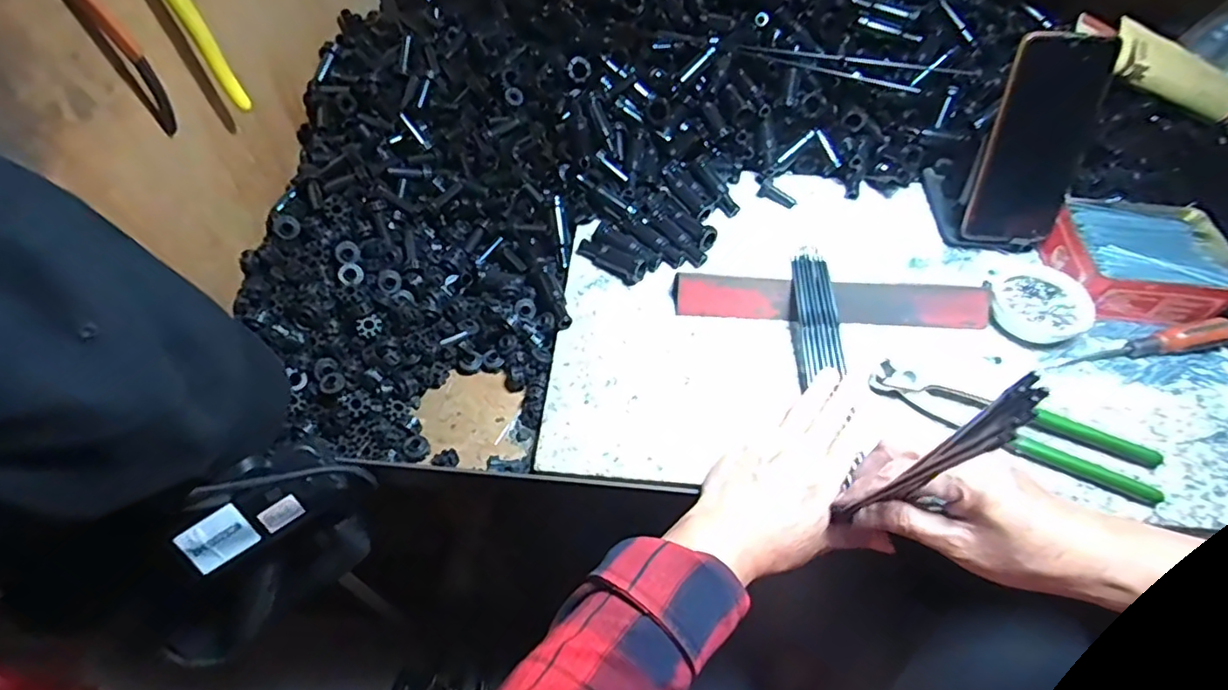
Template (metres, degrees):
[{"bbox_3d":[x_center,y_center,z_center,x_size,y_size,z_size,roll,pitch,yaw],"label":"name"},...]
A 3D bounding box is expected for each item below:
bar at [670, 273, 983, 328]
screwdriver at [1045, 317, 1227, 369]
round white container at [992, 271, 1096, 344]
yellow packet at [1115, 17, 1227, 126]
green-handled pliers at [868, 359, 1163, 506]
[{"bbox_3d":[0.186,-0.038,0.509,0.262,0.021,0.032,3,54,2],"label":"bar"},{"bbox_3d":[0.429,0.000,0.481,0.145,0.025,0.018,-9,55,-7],"label":"screwdriver"},{"bbox_3d":[0.356,-0.036,0.504,0.071,0.025,0.071,0,54,0],"label":"round white container"},{"bbox_3d":[0.594,-0.268,0.611,0.197,0.037,0.035,18,53,-13],"label":"yellow packet"},{"bbox_3d":[0.295,0.059,0.445,0.200,0.016,0.044,21,57,14],"label":"green-handled pliers"}]

